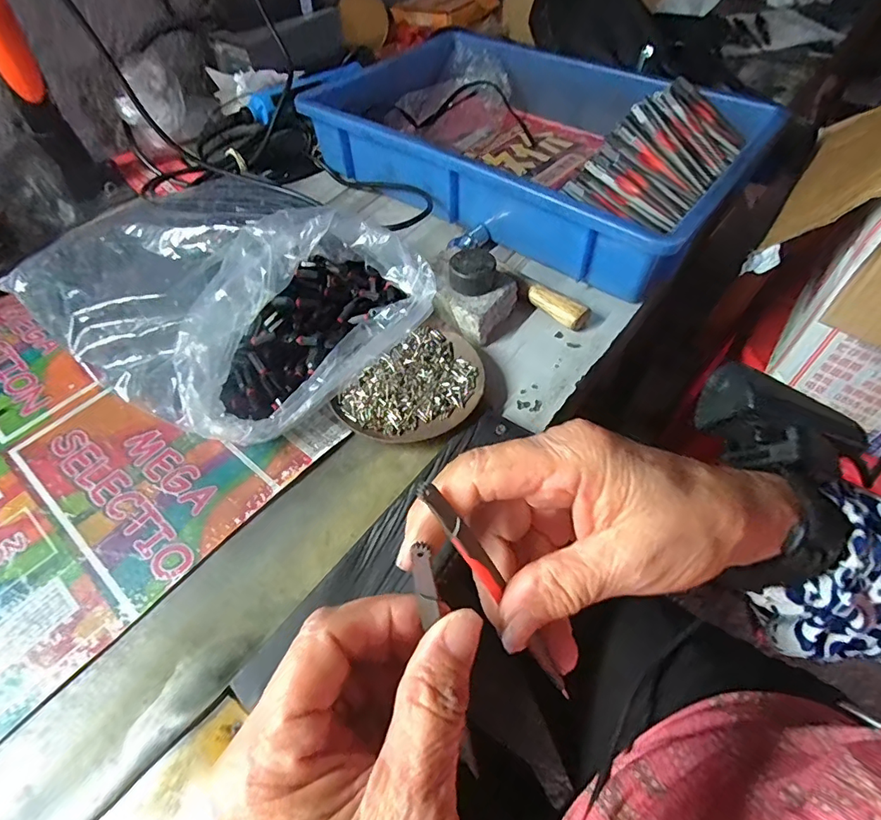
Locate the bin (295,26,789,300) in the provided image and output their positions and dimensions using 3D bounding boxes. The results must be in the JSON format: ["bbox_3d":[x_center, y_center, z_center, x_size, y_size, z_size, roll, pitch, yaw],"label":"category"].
[{"bbox_3d":[0.087,-0.304,0.544,0.462,0.080,0.298,32,60,24],"label":"bin"}]

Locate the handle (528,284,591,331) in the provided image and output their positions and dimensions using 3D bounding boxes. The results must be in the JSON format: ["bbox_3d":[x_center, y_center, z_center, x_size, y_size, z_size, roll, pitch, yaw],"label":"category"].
[{"bbox_3d":[0.099,-0.089,0.419,0.054,0.020,0.021,31,60,23],"label":"handle"}]

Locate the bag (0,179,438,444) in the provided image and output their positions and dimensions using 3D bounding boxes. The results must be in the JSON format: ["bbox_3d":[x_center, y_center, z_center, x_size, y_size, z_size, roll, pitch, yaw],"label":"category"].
[{"bbox_3d":[-0.177,-0.107,0.405,0.288,0.076,0.239,34,61,25],"label":"bag"}]

